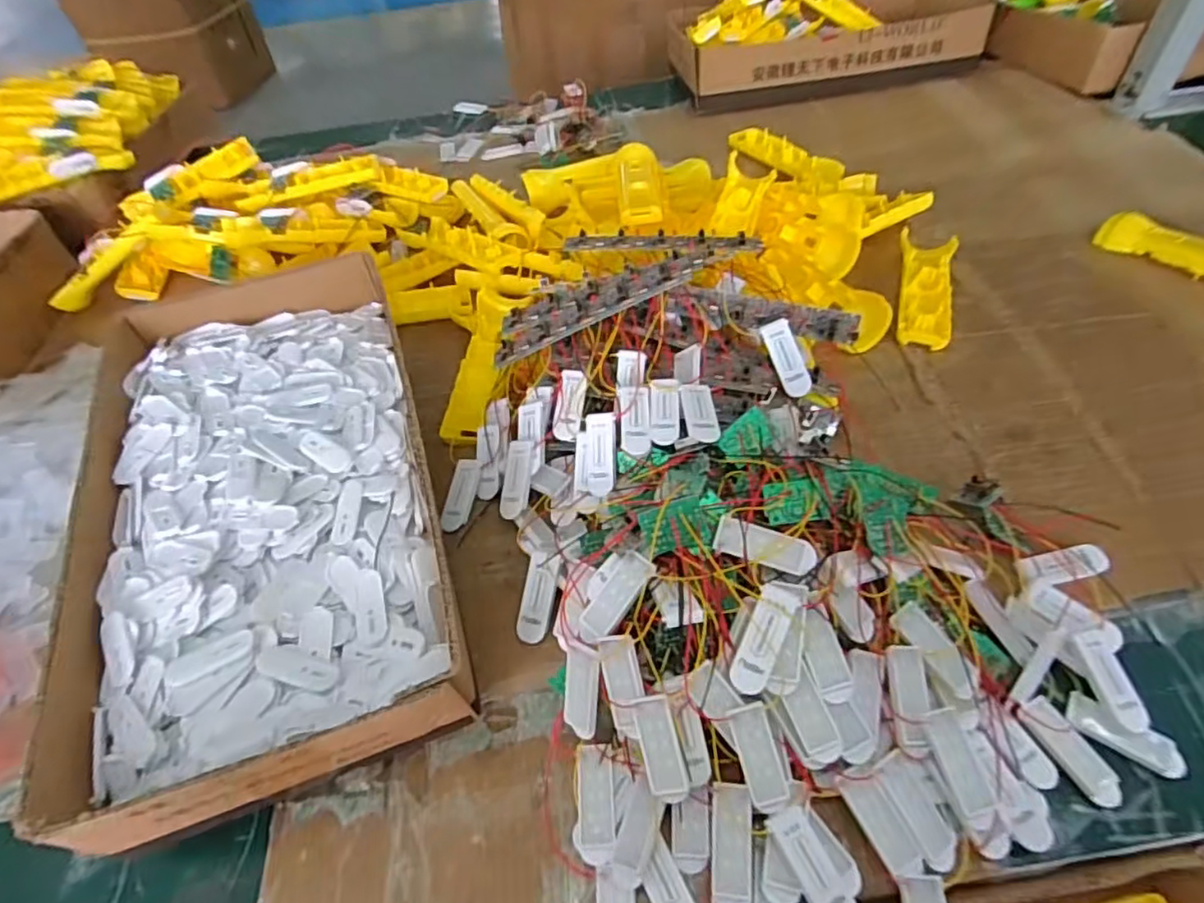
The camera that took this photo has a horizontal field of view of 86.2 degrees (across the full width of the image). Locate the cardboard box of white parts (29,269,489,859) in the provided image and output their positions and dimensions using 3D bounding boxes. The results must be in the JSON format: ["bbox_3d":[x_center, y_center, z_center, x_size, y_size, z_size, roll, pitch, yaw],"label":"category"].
[{"bbox_3d":[-0.241,0.019,0.468,0.222,0.076,0.444,-18,51,-10],"label":"cardboard box of white parts"}]

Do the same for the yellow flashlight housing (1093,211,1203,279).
[{"bbox_3d":[0.554,-0.183,0.599,0.033,0.027,0.167,-28,45,-15],"label":"yellow flashlight housing"}]

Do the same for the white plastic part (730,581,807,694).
[{"bbox_3d":[0.088,0.098,0.343,0.021,0.008,0.062,24,76,20],"label":"white plastic part"}]

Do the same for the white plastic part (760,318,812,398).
[{"bbox_3d":[0.137,-0.069,0.476,0.021,0.006,0.057,-23,93,7],"label":"white plastic part"}]

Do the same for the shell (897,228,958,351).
[{"bbox_3d":[0.301,-0.153,0.595,0.047,0.016,0.153,11,52,14],"label":"shell"}]

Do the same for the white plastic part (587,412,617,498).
[{"bbox_3d":[-0.001,0.002,0.446,0.021,0.009,0.056,-1,83,4],"label":"white plastic part"}]

